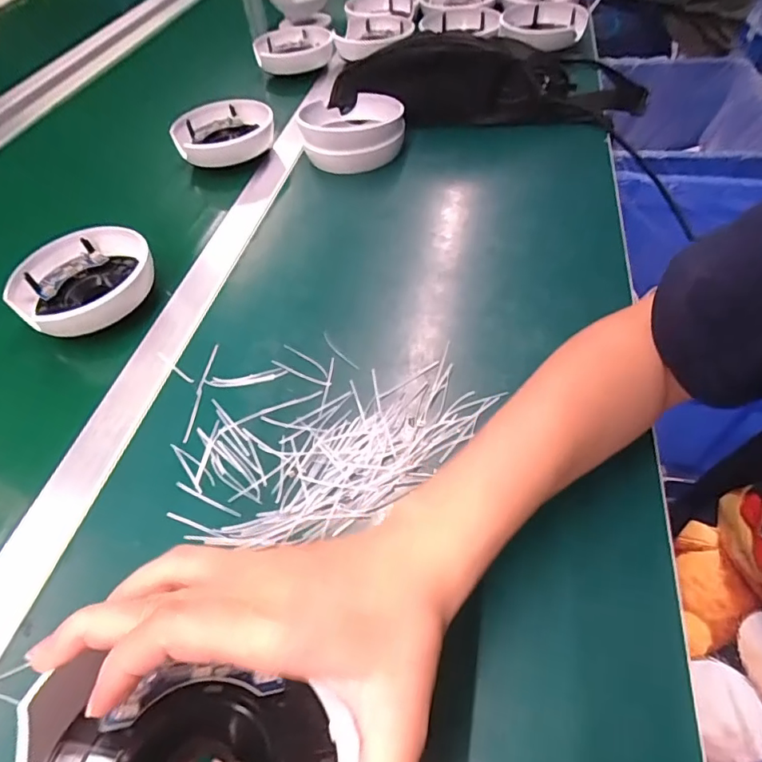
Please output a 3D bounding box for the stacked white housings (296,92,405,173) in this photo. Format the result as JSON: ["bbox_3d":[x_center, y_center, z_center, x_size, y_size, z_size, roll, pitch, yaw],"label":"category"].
[{"bbox_3d":[-0.031,-0.287,0.563,0.107,0.045,0.112,-9,51,-1],"label":"stacked white housings"}]

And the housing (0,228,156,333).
[{"bbox_3d":[-0.250,-0.083,0.431,0.099,0.042,0.111,28,59,26],"label":"housing"}]

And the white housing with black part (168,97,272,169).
[{"bbox_3d":[-0.187,-0.290,0.587,0.101,0.037,0.111,-3,51,4],"label":"white housing with black part"}]

